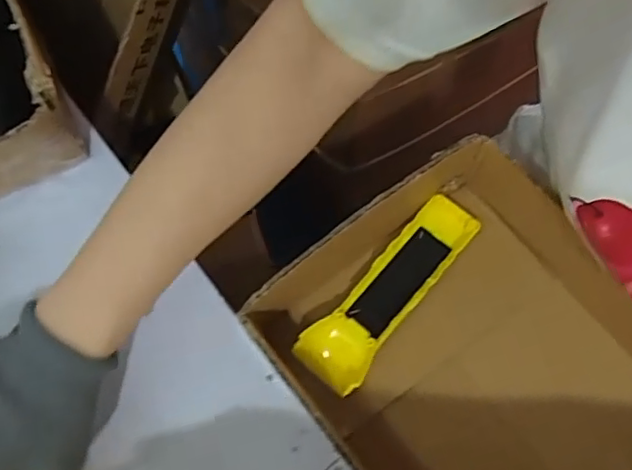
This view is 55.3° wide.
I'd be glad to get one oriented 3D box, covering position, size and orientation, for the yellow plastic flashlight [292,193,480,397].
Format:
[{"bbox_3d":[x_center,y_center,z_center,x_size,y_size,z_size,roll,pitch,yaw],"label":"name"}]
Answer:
[{"bbox_3d":[0.056,0.041,0.449,0.050,0.023,0.166,40,76,11],"label":"yellow plastic flashlight"}]

